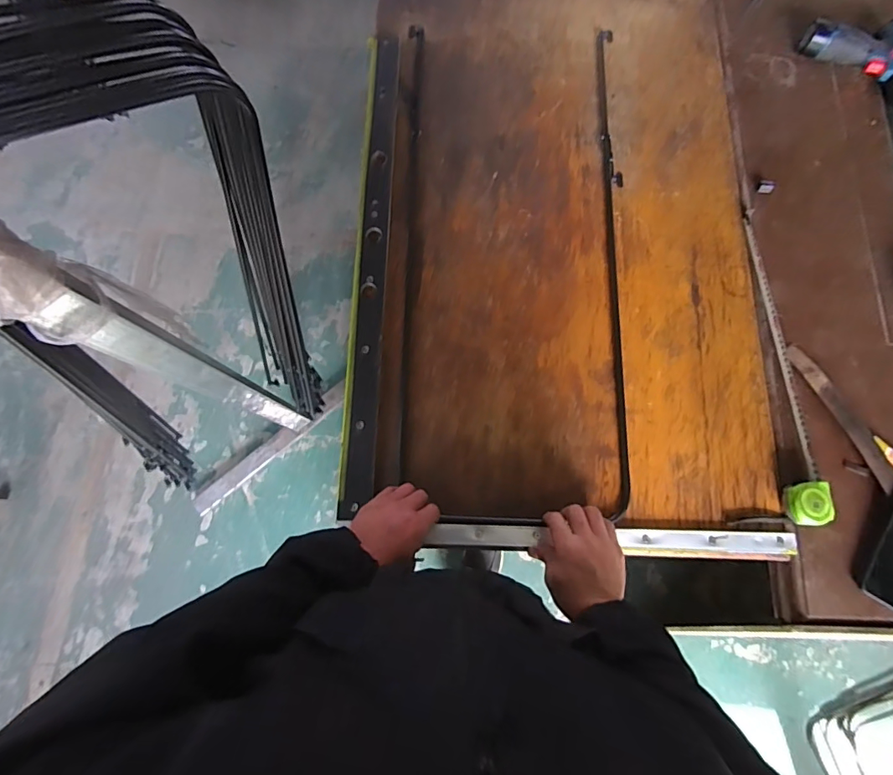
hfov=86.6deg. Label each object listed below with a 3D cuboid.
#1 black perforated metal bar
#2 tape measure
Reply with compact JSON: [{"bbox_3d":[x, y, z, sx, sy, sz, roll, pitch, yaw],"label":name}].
[{"bbox_3d":[-0.119,-0.227,0.779,0.047,0.008,0.831,2,76,0],"label":"black perforated metal bar"},{"bbox_3d":[0.507,-0.056,0.706,0.059,0.041,0.506,2,76,0],"label":"tape measure"}]

